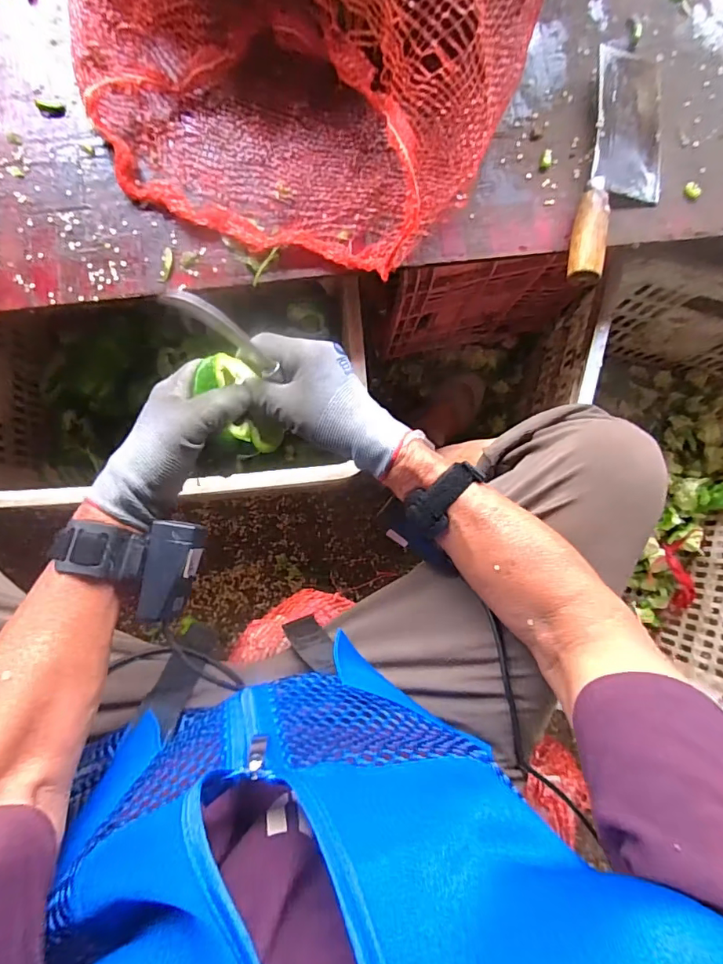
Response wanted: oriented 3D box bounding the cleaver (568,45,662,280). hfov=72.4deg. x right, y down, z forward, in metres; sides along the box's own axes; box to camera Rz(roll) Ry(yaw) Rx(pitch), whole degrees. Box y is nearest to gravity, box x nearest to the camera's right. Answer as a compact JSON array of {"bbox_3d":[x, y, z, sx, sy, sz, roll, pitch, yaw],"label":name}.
[{"bbox_3d":[0.264,-0.318,0.493,0.084,0.031,0.264,11,85,-2],"label":"cleaver"}]

